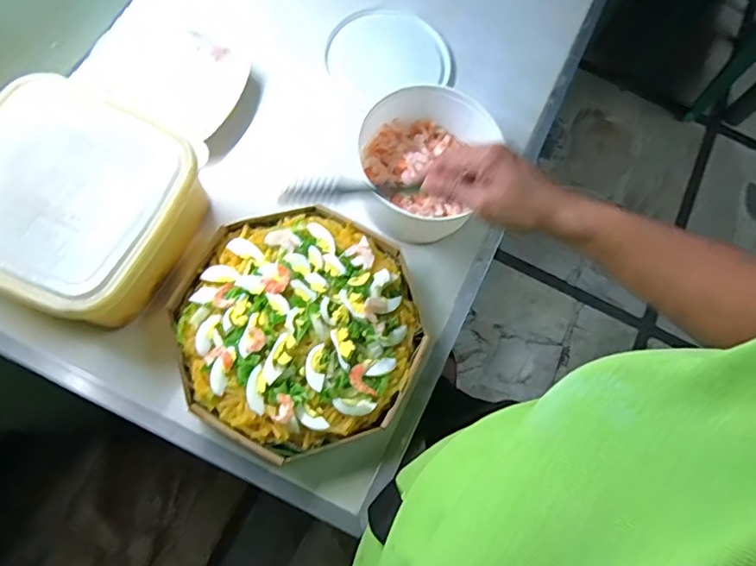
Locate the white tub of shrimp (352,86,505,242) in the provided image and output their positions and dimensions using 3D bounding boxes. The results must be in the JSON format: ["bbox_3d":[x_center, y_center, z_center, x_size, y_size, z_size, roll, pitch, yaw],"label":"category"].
[{"bbox_3d":[0.049,-0.138,0.628,0.150,0.091,0.158,0,75,-1],"label":"white tub of shrimp"}]

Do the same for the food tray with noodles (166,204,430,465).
[{"bbox_3d":[-0.081,0.042,0.560,0.248,0.055,0.255,-19,76,-6],"label":"food tray with noodles"}]

